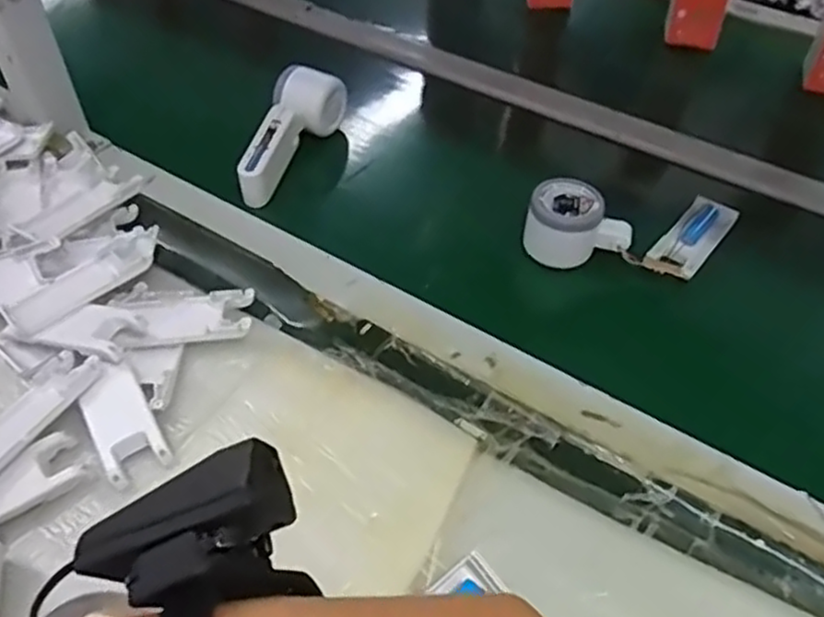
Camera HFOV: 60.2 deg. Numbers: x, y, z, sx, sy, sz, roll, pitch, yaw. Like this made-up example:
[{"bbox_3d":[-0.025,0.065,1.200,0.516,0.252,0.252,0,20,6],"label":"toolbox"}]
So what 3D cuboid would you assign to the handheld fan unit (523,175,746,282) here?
[{"bbox_3d":[0.194,-0.063,0.600,0.192,0.068,0.083,-8,49,-8],"label":"handheld fan unit"}]

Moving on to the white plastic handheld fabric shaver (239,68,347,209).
[{"bbox_3d":[-0.114,-0.159,0.655,0.057,0.049,0.152,12,49,10],"label":"white plastic handheld fabric shaver"}]

